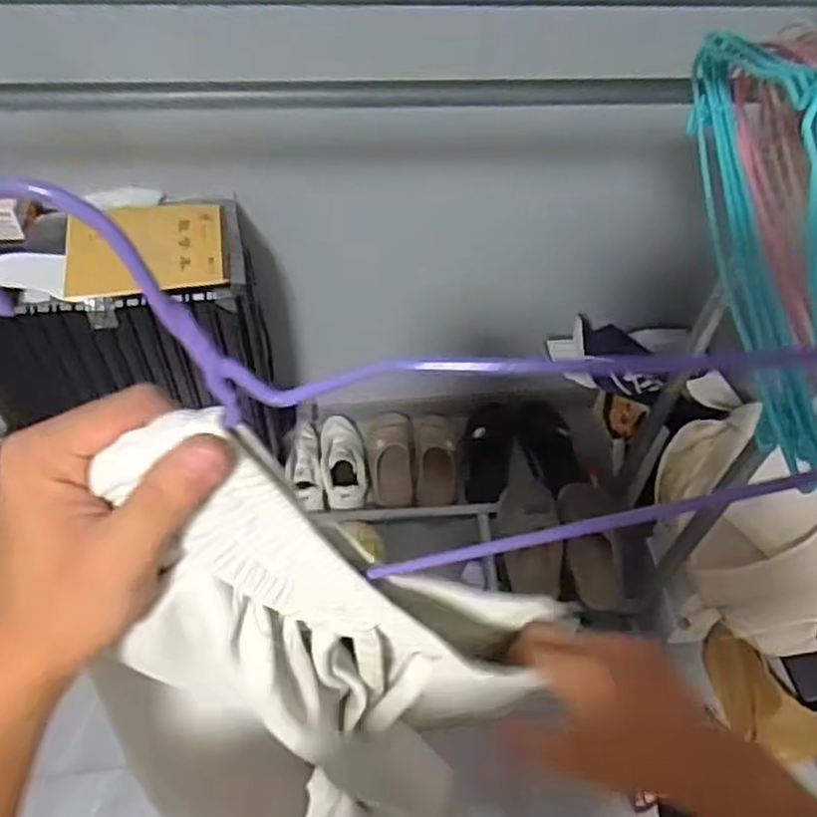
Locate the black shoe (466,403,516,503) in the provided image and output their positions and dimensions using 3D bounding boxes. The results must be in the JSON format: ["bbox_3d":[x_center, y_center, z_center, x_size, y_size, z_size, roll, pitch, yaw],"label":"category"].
[{"bbox_3d":[0.203,0.110,1.859,0.124,0.059,0.258,7,84,-8],"label":"black shoe"}]

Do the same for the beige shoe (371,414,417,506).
[{"bbox_3d":[-0.038,0.120,1.838,0.104,0.088,0.250,-1,53,-3],"label":"beige shoe"}]

